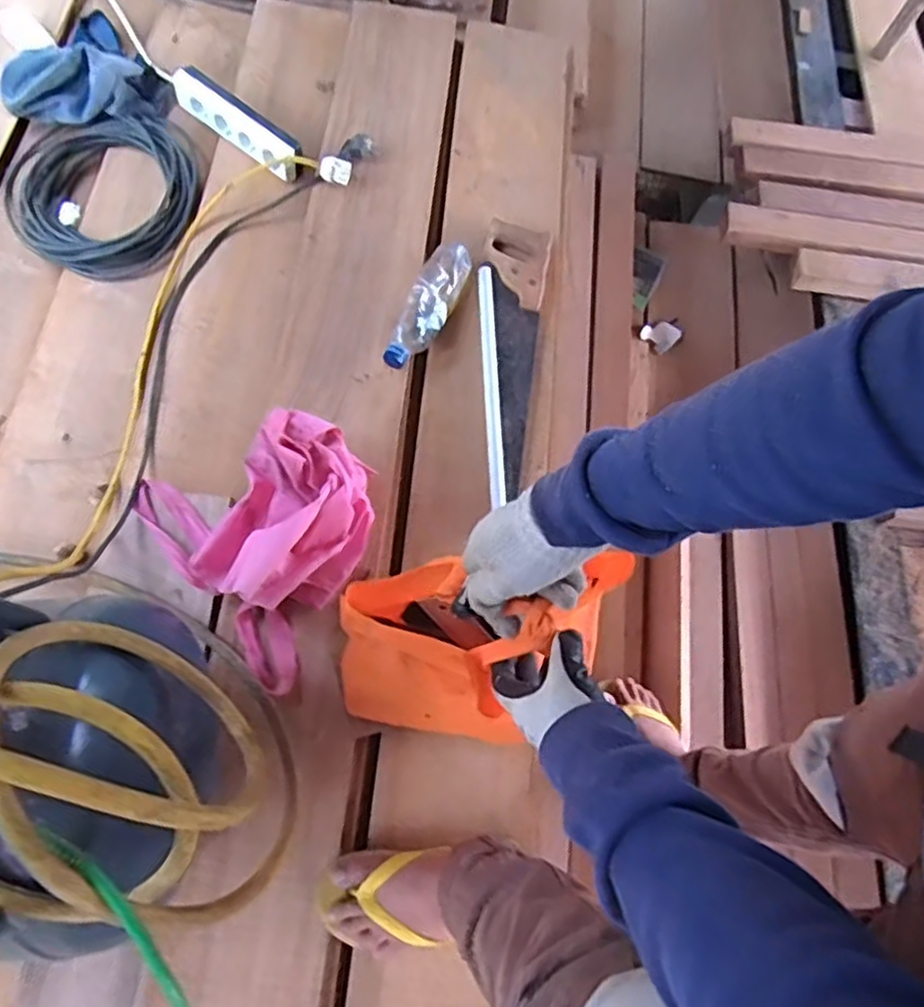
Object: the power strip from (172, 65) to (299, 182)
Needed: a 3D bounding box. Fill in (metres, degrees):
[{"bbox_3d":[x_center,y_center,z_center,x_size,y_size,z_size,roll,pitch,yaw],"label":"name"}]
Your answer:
[{"bbox_3d":[-0.361,-0.617,1.153,0.274,0.072,0.057,40,75,13],"label":"power strip"}]

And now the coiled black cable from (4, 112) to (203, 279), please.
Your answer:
[{"bbox_3d":[-0.585,-0.499,1.126,0.301,0.028,0.308,2,70,-6],"label":"coiled black cable"}]

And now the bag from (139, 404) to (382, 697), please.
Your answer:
[{"bbox_3d":[-0.231,0.021,0.874,0.262,0.142,0.325,-38,75,-12],"label":"bag"}]

